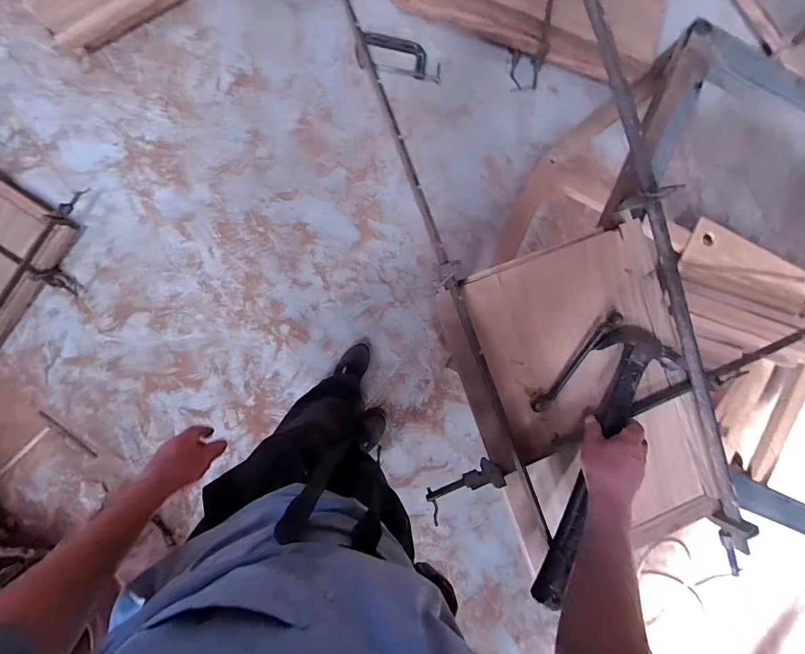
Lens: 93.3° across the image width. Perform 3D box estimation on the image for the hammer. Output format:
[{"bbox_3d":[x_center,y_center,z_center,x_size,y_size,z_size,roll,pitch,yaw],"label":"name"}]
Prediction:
[{"bbox_3d":[0.285,0.186,0.553,0.096,0.043,0.416,30,78,-7],"label":"hammer"}]

